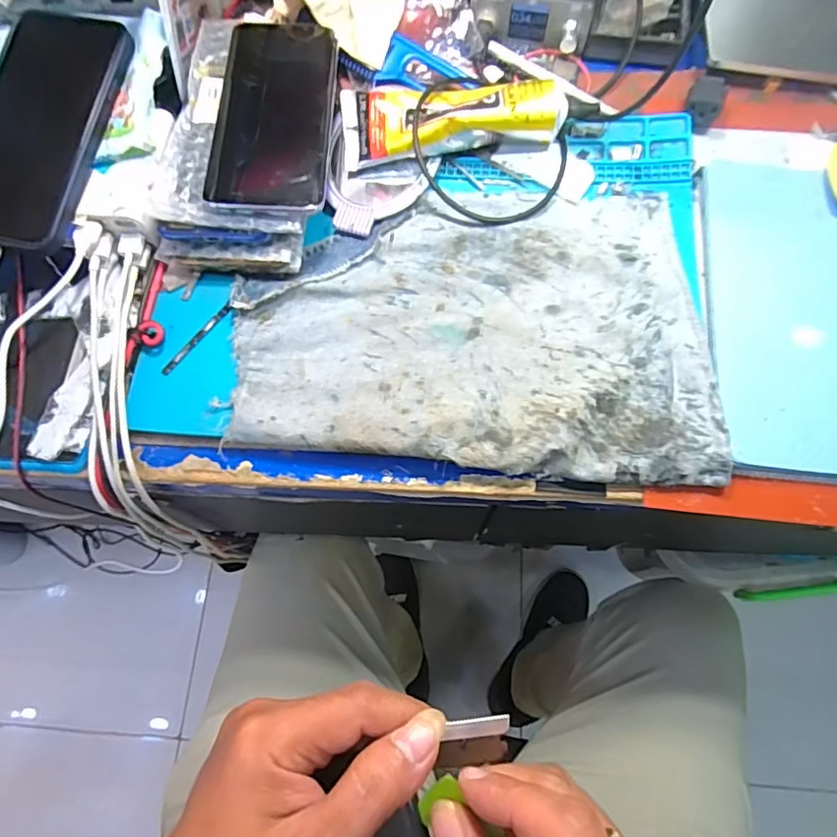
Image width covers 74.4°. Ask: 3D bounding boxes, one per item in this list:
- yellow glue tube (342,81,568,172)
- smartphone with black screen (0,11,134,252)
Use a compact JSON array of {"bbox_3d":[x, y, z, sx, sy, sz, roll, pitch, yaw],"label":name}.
[{"bbox_3d":[0.022,-0.197,0.366,0.141,0.033,0.053,-2,71,1],"label":"yellow glue tube"},{"bbox_3d":[-0.239,-0.183,0.344,0.077,0.013,0.156,13,81,6],"label":"smartphone with black screen"}]

